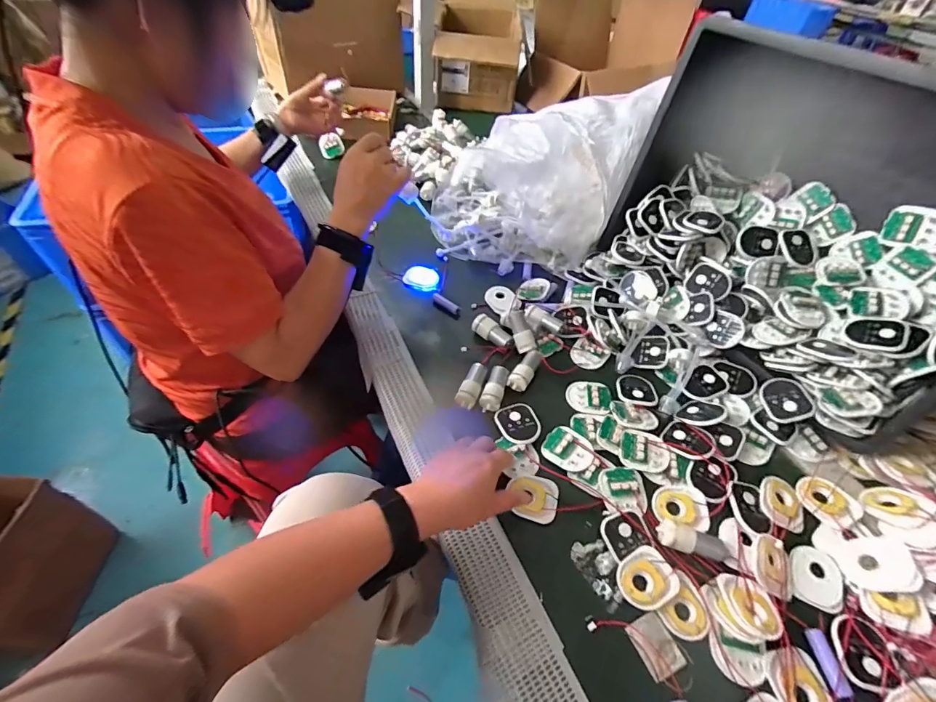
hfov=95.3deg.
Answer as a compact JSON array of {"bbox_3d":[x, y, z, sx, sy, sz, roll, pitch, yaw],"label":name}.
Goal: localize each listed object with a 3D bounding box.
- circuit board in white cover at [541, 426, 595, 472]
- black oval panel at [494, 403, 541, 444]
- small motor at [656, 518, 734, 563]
[{"bbox_3d":[0.121,0.117,0.514,0.058,0.009,0.050,24,50,16],"label":"circuit board in white cover"},{"bbox_3d":[0.062,0.090,0.534,0.049,0.006,0.056,-12,50,-16],"label":"black oval panel"},{"bbox_3d":[0.239,0.201,0.445,0.074,0.021,0.027,18,49,11],"label":"small motor"}]

